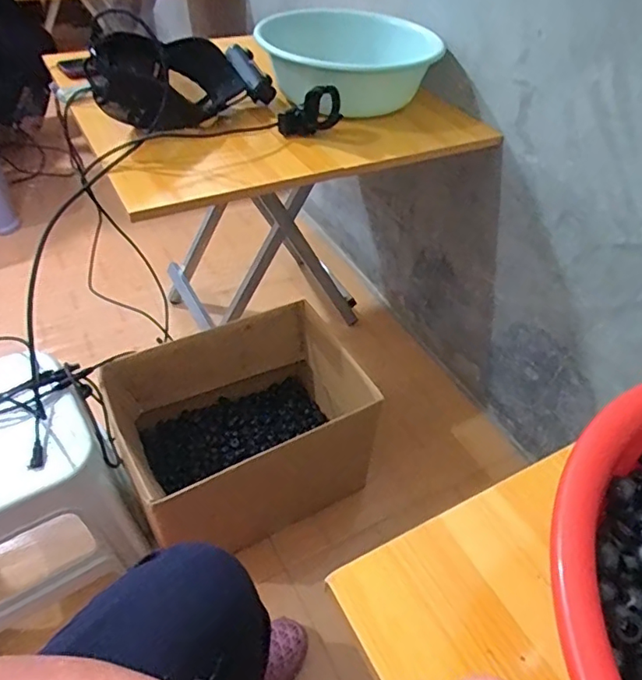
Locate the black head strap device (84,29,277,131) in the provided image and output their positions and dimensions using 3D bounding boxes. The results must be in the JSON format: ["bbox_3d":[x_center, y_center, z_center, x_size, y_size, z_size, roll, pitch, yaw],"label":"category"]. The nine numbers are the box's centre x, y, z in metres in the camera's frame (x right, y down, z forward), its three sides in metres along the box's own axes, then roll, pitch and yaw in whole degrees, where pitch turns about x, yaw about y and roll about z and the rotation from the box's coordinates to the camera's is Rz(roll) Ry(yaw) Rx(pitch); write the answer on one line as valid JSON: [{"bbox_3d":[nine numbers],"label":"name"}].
[{"bbox_3d":[-0.219,-0.423,0.863,0.149,0.134,0.270,35,53,27],"label":"black head strap device"}]

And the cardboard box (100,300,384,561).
[{"bbox_3d":[-0.122,0.150,0.893,0.367,0.237,0.277,-23,51,-25],"label":"cardboard box"}]

